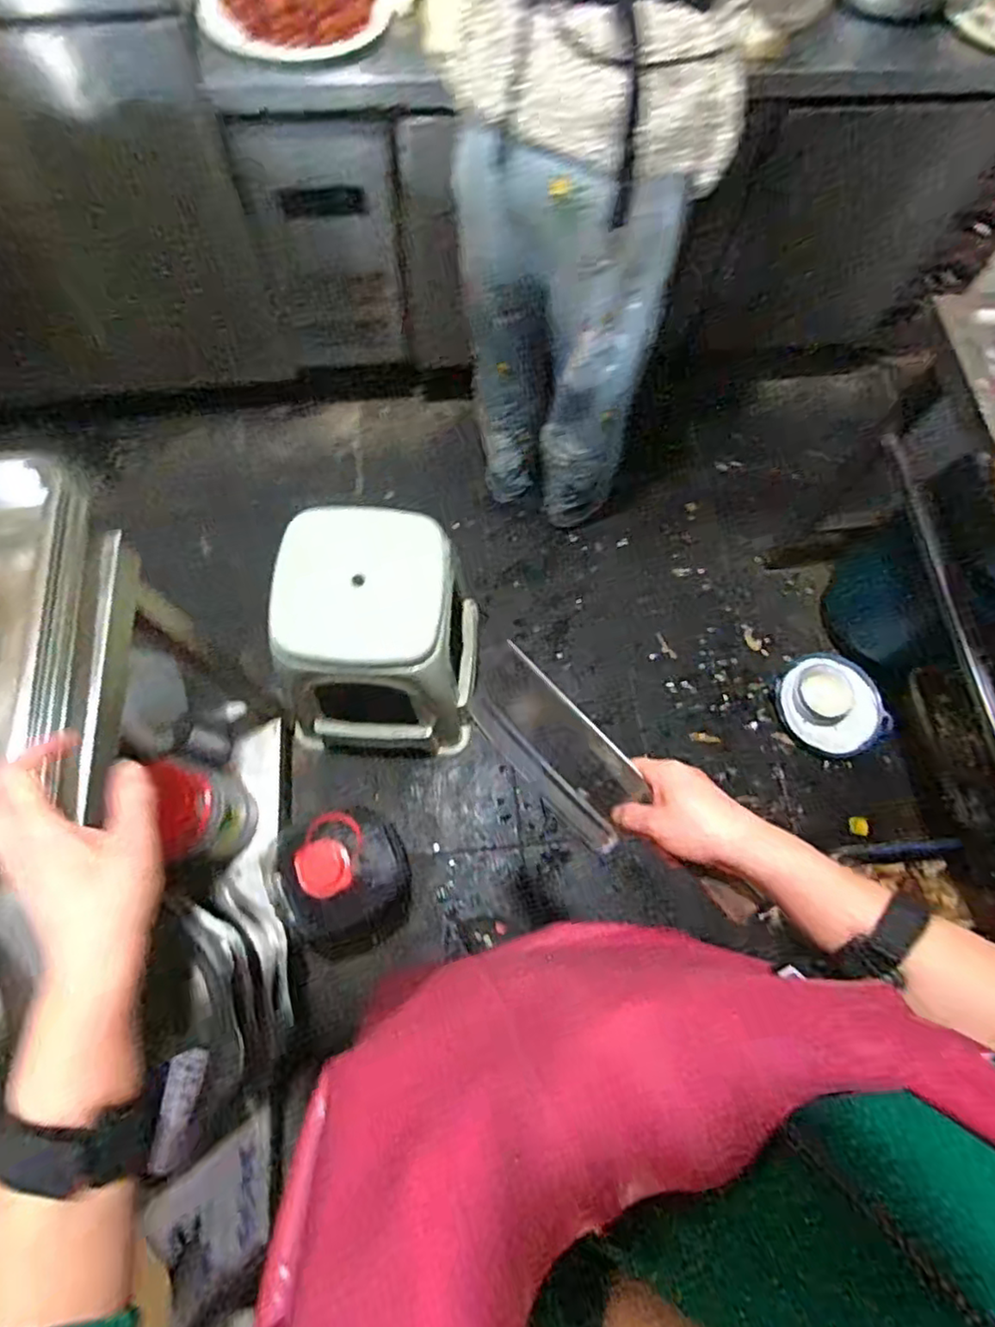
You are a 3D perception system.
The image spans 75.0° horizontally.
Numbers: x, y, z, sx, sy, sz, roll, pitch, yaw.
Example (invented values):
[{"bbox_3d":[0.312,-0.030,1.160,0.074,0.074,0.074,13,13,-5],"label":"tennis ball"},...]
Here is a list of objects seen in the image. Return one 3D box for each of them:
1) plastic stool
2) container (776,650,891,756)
[{"bbox_3d":[-0.237,-0.040,1.307,0.382,0.486,0.344,0,70,-3],"label":"plastic stool"},{"bbox_3d":[0.793,0.096,1.542,0.231,0.052,0.241,1,70,-2],"label":"container"}]

